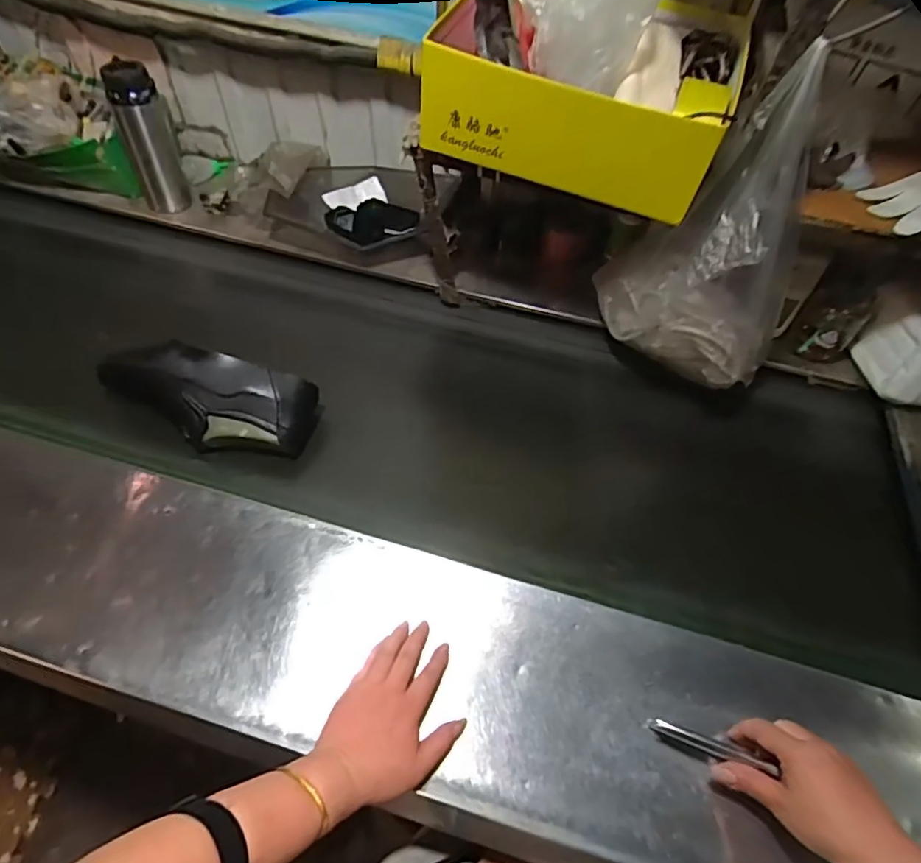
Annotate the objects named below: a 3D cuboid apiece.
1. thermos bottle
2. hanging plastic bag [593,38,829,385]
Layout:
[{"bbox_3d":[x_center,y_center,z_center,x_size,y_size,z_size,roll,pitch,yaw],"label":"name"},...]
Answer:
[{"bbox_3d":[-0.530,-0.496,0.960,0.084,0.221,0.064,-21,59,-18],"label":"thermos bottle"},{"bbox_3d":[0.298,-0.223,0.670,0.249,0.343,0.114,29,58,16],"label":"hanging plastic bag"}]

